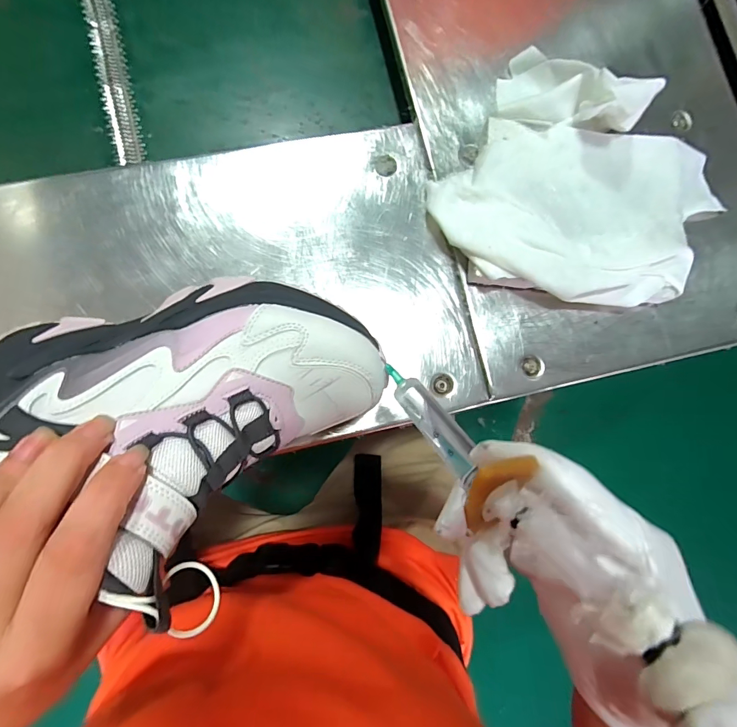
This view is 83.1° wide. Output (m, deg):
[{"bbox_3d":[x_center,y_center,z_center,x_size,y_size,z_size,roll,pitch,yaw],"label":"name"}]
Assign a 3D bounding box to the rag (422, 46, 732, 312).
[{"bbox_3d":[0.166,-0.127,0.312,0.198,0.057,0.188,33,81,1],"label":"rag"}]

